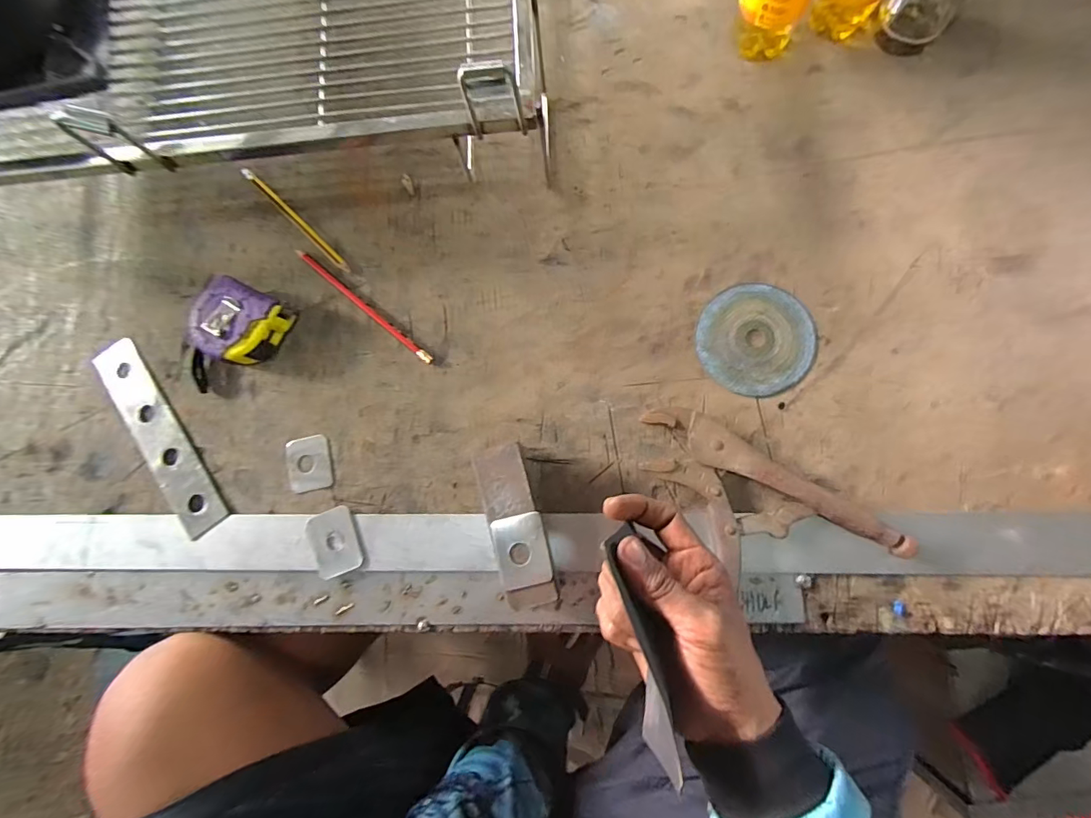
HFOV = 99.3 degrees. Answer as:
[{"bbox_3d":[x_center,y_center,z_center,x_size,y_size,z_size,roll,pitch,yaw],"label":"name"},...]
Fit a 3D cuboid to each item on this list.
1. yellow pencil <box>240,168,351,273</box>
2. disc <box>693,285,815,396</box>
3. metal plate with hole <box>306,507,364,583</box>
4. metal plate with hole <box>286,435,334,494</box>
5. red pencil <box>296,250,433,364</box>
[{"bbox_3d":[-0.238,-0.180,0.441,0.151,0.004,0.010,44,89,9],"label":"yellow pencil"},{"bbox_3d":[0.178,-0.059,0.391,0.093,0.005,0.094,-1,83,6],"label":"disc"},{"bbox_3d":[-0.179,0.113,0.395,0.038,0.008,0.054,-21,81,3],"label":"metal plate with hole"},{"bbox_3d":[-0.207,0.048,0.407,0.037,0.005,0.047,-11,82,4],"label":"metal plate with hole"},{"bbox_3d":[-0.165,-0.093,0.419,0.165,0.007,0.008,39,88,9],"label":"red pencil"}]

